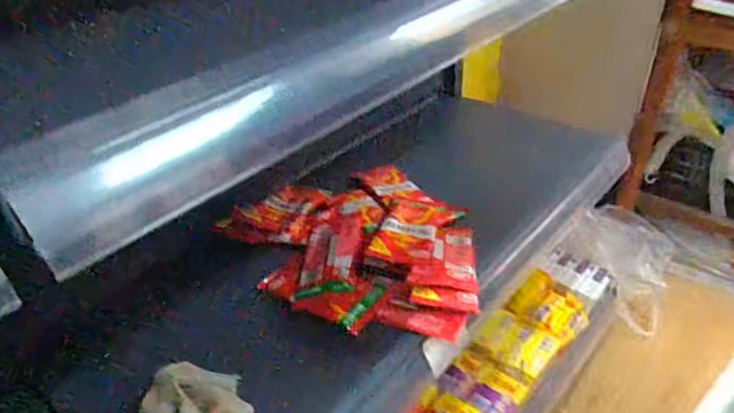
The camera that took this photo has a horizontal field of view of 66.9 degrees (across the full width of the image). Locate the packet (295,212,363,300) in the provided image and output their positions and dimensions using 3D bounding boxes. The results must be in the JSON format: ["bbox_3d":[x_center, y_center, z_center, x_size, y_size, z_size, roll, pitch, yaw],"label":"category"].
[{"bbox_3d":[-0.045,0.057,0.711,0.069,0.028,0.153,2,35,5],"label":"packet"}]

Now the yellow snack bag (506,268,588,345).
[{"bbox_3d":[0.329,0.178,1.009,0.103,0.025,0.122,-29,43,-33],"label":"yellow snack bag"}]

